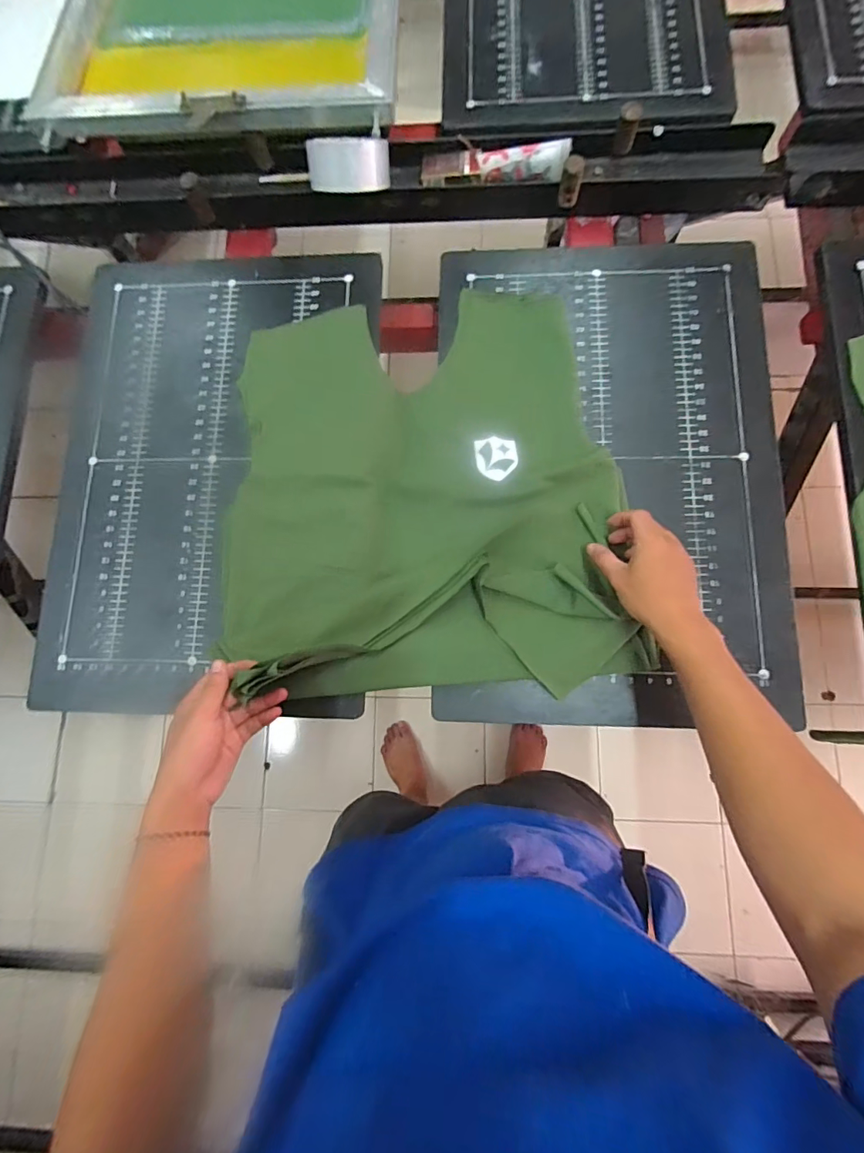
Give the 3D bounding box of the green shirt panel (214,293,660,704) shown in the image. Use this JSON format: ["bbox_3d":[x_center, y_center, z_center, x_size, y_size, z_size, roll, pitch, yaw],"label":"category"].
[{"bbox_3d":[-0.019,-0.104,0.560,0.441,0.066,0.455,-5,82,3],"label":"green shirt panel"}]

